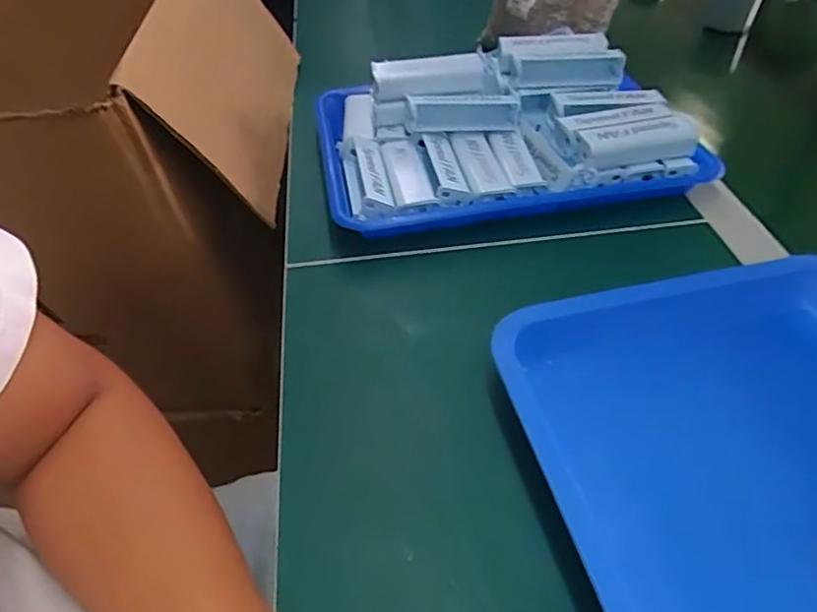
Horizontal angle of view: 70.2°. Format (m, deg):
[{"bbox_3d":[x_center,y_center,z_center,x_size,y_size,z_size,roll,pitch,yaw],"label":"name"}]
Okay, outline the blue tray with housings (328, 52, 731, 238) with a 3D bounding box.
[{"bbox_3d":[0.082,-0.176,0.551,0.331,0.083,0.252,-7,45,-6],"label":"blue tray with housings"}]

